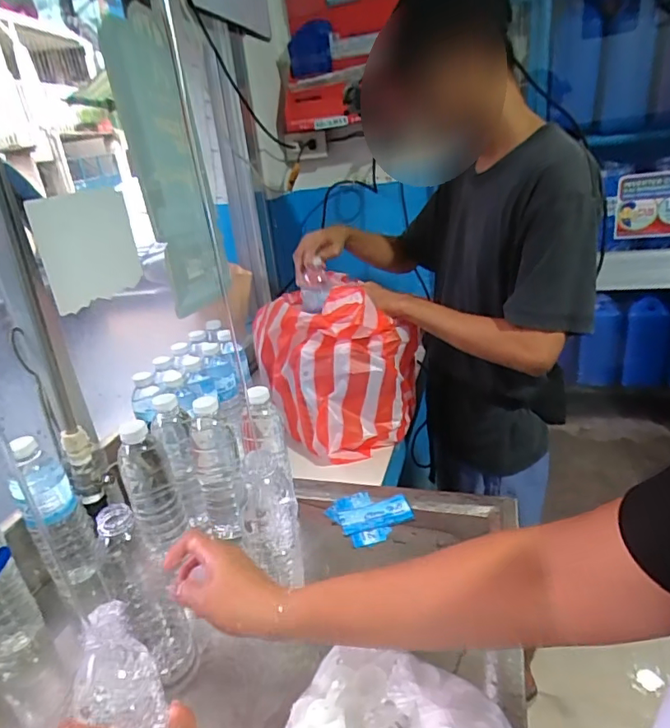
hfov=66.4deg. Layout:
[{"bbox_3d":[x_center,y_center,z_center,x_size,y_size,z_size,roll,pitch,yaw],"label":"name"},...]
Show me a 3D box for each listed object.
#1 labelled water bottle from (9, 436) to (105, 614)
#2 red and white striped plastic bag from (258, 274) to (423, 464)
[{"bbox_3d":[-0.340,0.207,0.637,0.062,0.230,0.068,-24,29,-32],"label":"labelled water bottle"},{"bbox_3d":[-0.008,-0.002,0.963,0.193,0.277,0.262,-25,30,-34],"label":"red and white striped plastic bag"}]

